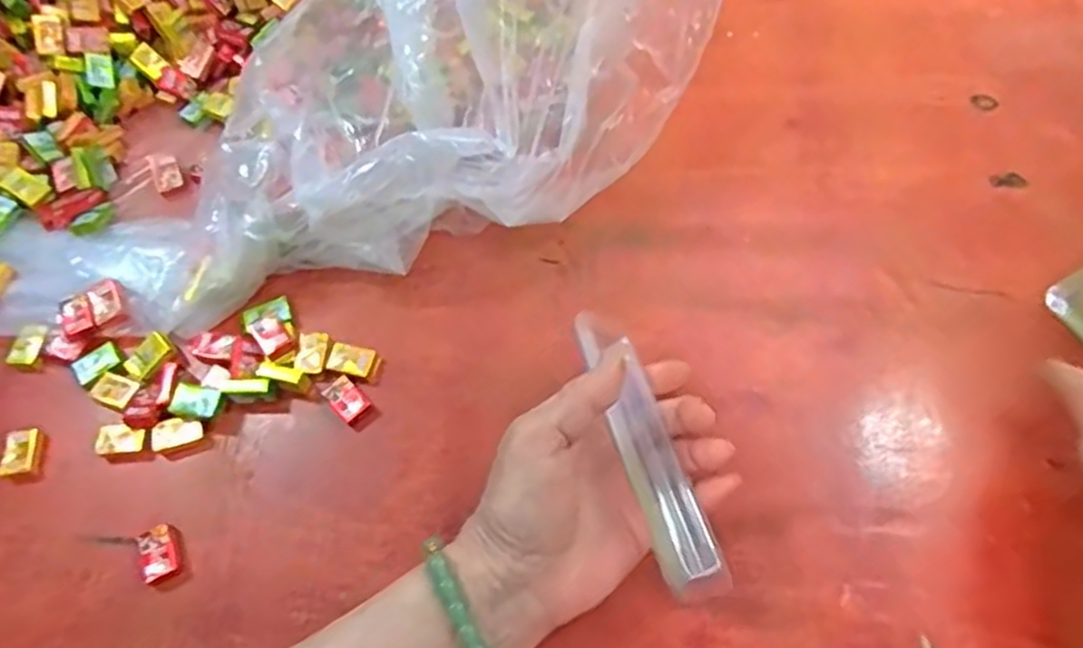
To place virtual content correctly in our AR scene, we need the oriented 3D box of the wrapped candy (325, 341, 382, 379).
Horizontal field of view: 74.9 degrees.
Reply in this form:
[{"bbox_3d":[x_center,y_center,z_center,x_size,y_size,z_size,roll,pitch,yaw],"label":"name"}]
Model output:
[{"bbox_3d":[-0.105,0.021,0.396,0.028,0.007,0.017,12,65,9],"label":"wrapped candy"}]

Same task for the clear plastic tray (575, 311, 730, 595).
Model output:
[{"bbox_3d":[0.047,0.057,0.321,0.025,0.016,0.136,-20,75,-7],"label":"clear plastic tray"}]

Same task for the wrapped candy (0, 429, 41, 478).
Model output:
[{"bbox_3d":[-0.283,0.070,0.383,0.021,0.008,0.024,-7,63,0],"label":"wrapped candy"}]

